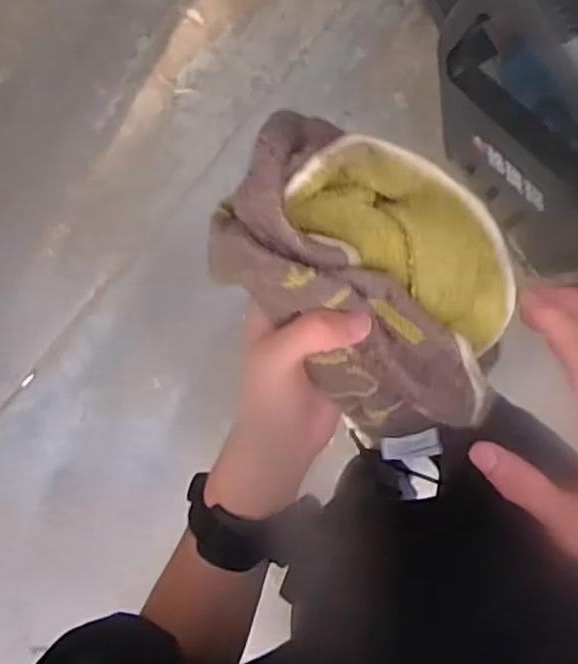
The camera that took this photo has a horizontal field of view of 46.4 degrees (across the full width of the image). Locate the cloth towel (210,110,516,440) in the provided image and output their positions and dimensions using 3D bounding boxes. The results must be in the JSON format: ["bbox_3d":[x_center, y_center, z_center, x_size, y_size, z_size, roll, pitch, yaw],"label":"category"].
[{"bbox_3d":[0.042,-0.026,0.313,0.107,0.090,0.151,-41,90,4],"label":"cloth towel"}]

